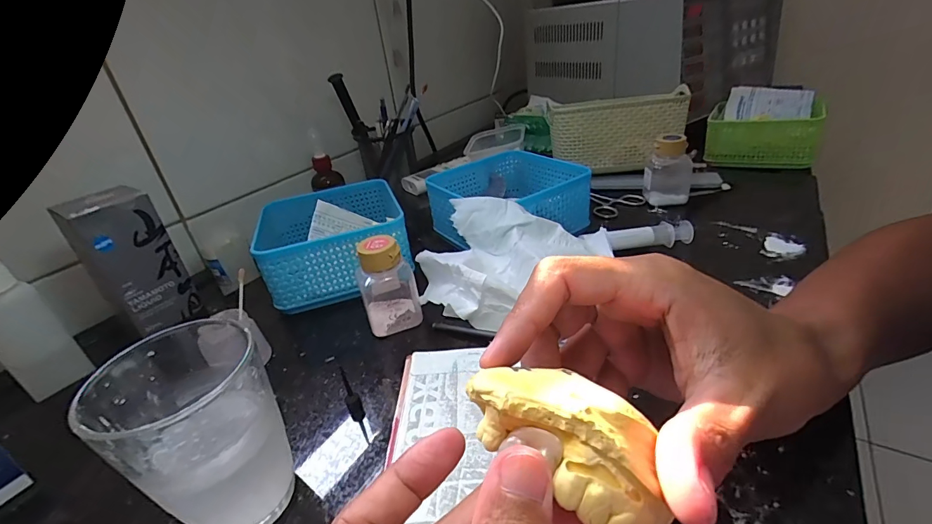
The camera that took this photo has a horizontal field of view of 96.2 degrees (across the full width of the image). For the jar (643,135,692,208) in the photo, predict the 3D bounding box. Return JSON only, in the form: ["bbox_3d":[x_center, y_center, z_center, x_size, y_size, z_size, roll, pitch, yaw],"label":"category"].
[{"bbox_3d":[0.224,-0.103,0.463,0.048,0.071,0.047,8,33,26],"label":"jar"}]

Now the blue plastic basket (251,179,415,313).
[{"bbox_3d":[-0.127,-0.024,0.420,0.122,0.065,0.134,-15,30,-12],"label":"blue plastic basket"}]

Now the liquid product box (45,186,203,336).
[{"bbox_3d":[-0.289,-0.002,0.364,0.051,0.114,0.060,18,39,37],"label":"liquid product box"}]

